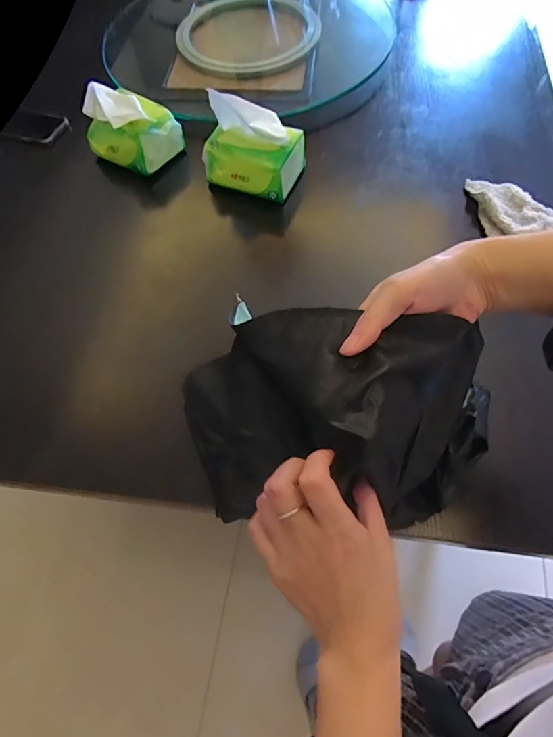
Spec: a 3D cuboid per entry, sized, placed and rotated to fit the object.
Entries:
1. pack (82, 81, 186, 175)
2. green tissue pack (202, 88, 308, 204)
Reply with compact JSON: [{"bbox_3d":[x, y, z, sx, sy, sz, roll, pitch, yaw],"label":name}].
[{"bbox_3d":[-0.240,-0.393,0.717,0.156,0.075,0.102,24,66,15],"label":"pack"},{"bbox_3d":[-0.037,-0.330,0.651,0.137,0.110,0.092,18,64,12],"label":"green tissue pack"}]

